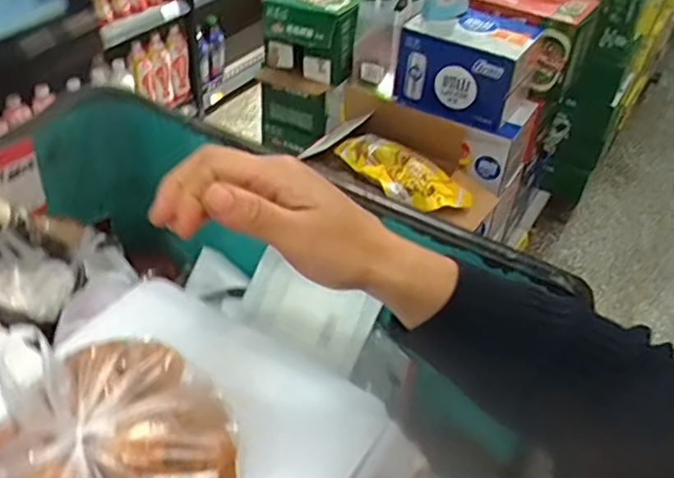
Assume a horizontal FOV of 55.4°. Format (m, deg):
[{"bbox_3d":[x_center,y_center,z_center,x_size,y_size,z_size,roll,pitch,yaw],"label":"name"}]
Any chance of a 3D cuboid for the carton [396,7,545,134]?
[{"bbox_3d":[0.302,-0.414,1.500,0.280,0.200,0.208,16,43,12],"label":"carton"}]

